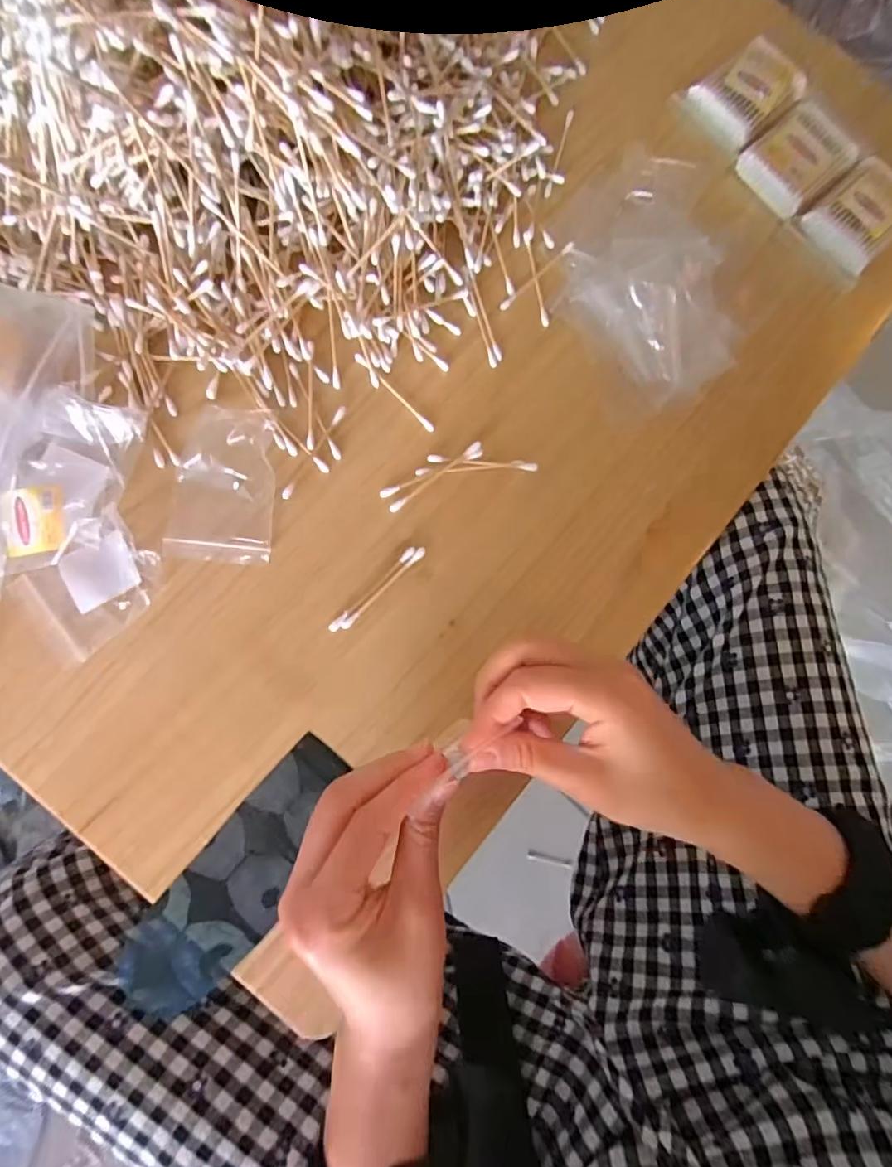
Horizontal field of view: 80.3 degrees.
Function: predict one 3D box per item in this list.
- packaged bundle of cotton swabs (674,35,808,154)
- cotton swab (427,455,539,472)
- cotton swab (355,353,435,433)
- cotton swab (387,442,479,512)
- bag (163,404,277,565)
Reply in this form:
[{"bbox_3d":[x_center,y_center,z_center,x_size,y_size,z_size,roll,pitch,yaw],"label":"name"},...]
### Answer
[{"bbox_3d":[0.222,-0.361,0.389,0.091,0.010,0.059,-38,90,-7],"label":"packaged bundle of cotton swabs"},{"bbox_3d":[0.024,-0.079,0.345,0.071,0.004,0.005,5,85,-5],"label":"cotton swab"},{"bbox_3d":[-0.034,-0.126,0.349,0.072,0.004,0.006,44,83,0],"label":"cotton swab"},{"bbox_3d":[-0.006,-0.069,0.342,0.072,0.006,0.006,-37,89,-7],"label":"cotton swab"},{"bbox_3d":[-0.138,-0.062,0.329,0.061,0.012,0.094,5,85,-5],"label":"bag"}]

